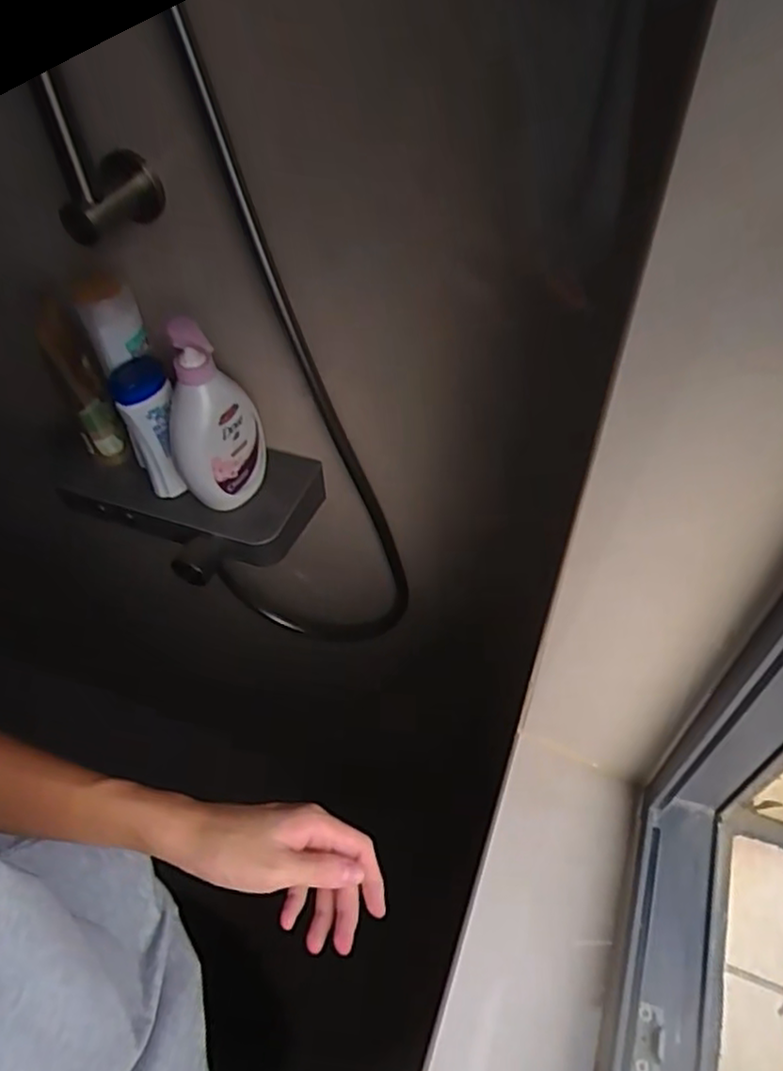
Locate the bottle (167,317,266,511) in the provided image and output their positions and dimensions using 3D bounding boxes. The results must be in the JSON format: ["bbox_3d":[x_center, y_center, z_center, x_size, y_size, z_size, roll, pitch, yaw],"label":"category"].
[{"bbox_3d":[-0.182,-0.120,0.685,0.062,0.224,0.087,21,54,19],"label":"bottle"}]

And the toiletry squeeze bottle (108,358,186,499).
[{"bbox_3d":[-0.246,-0.108,0.711,0.052,0.143,0.051,-19,52,-13],"label":"toiletry squeeze bottle"}]

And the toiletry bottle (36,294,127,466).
[{"bbox_3d":[-0.334,-0.154,0.734,0.046,0.189,0.035,-23,53,-16],"label":"toiletry bottle"}]

